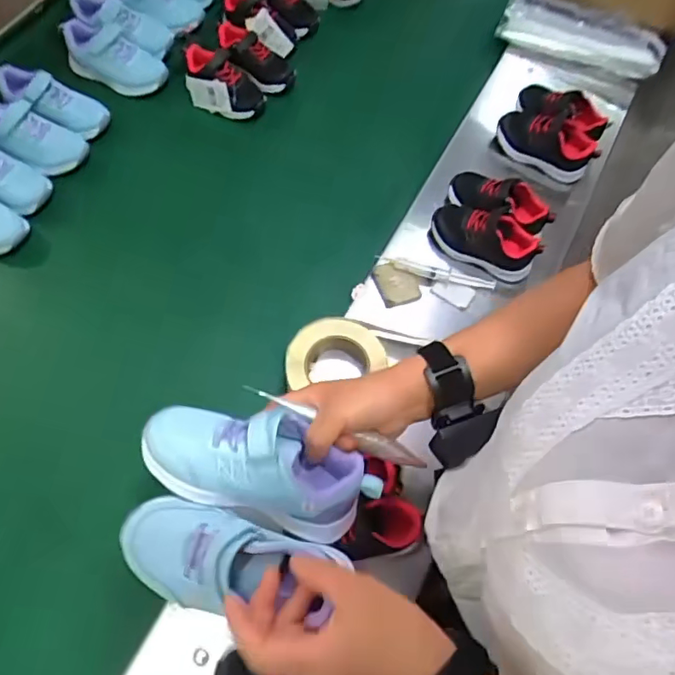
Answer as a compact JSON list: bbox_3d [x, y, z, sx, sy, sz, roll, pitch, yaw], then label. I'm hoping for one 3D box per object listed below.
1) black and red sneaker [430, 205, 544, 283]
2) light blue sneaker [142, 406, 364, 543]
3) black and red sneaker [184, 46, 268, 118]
[{"bbox_3d":[0.206,-0.141,0.764,0.154,0.062,0.071,23,66,8],"label":"black and red sneaker"},{"bbox_3d":[-0.067,0.096,0.424,0.172,0.071,0.081,18,66,0],"label":"light blue sneaker"},{"bbox_3d":[-0.196,-0.430,0.906,0.145,0.084,0.075,31,67,11],"label":"black and red sneaker"}]

